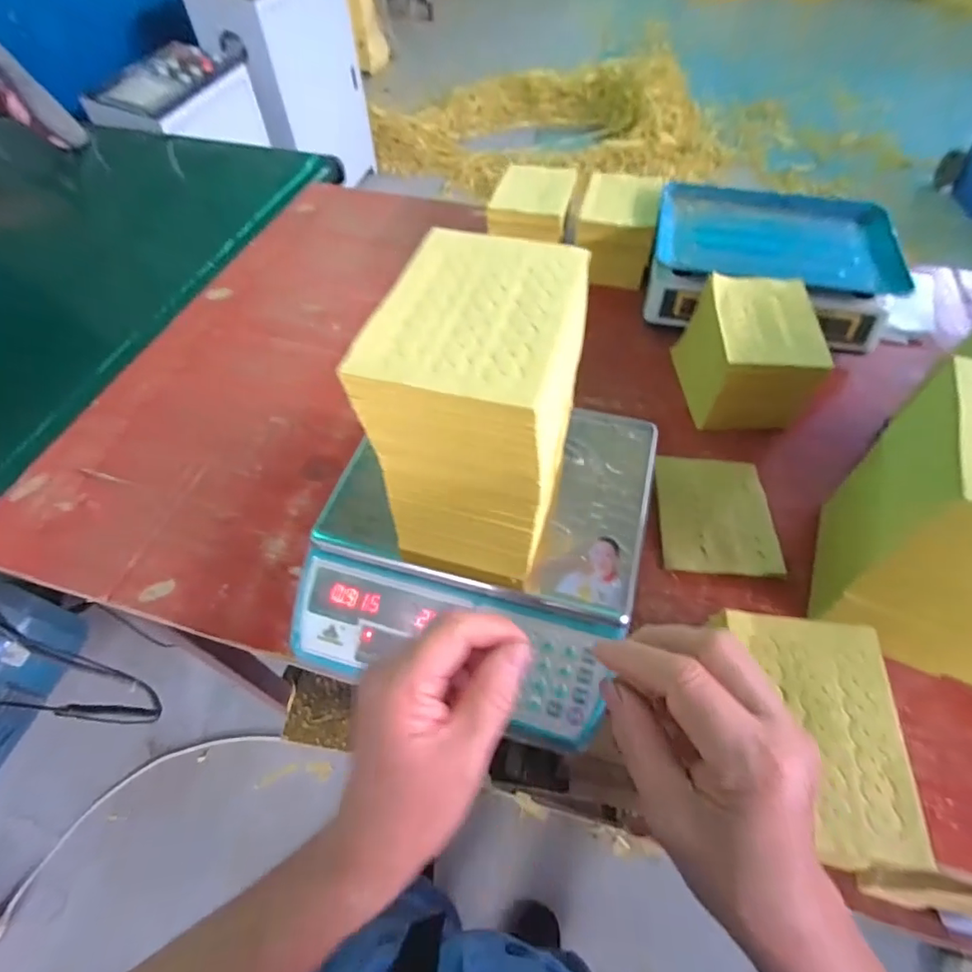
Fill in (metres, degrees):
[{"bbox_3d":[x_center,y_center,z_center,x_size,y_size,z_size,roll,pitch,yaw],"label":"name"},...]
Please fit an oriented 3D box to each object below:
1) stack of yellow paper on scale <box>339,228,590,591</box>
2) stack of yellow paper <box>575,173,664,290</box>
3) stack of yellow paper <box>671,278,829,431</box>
[{"bbox_3d":[-0.003,-0.053,0.411,0.120,0.205,0.159,15,57,11],"label":"stack of yellow paper on scale"},{"bbox_3d":[0.213,-0.428,0.863,0.127,0.096,0.170,11,57,9],"label":"stack of yellow paper"},{"bbox_3d":[0.334,-0.170,0.668,0.130,0.117,0.167,3,56,3],"label":"stack of yellow paper"}]

